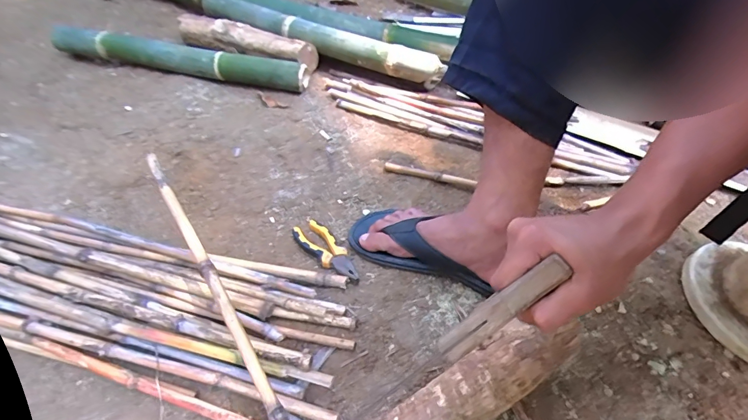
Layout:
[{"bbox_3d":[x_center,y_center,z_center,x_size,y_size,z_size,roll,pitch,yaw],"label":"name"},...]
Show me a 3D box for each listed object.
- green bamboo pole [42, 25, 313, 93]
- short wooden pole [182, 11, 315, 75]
[{"bbox_3d":[-0.498,-0.366,0.954,0.718,0.076,0.058,11,51,13],"label":"green bamboo pole"},{"bbox_3d":[-0.331,-0.422,1.007,0.424,0.066,0.082,20,54,20],"label":"short wooden pole"}]

